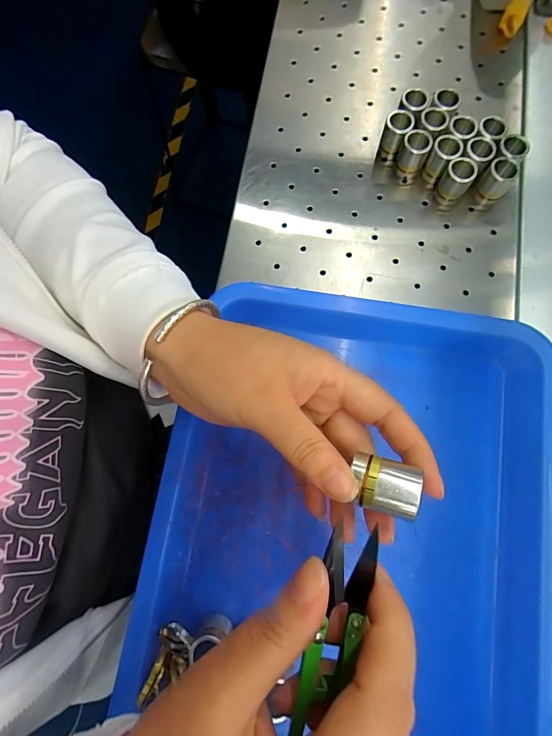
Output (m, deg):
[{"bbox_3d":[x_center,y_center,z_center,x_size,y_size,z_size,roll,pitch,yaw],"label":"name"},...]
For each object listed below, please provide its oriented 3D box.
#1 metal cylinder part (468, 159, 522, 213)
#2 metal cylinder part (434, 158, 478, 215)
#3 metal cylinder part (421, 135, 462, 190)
[{"bbox_3d":[0.181,-0.152,0.299,0.023,0.036,0.024,0,78,1],"label":"metal cylinder part"},{"bbox_3d":[0.149,-0.154,0.299,0.023,0.035,0.019,27,80,7],"label":"metal cylinder part"},{"bbox_3d":[0.139,-0.175,0.304,0.021,0.037,0.020,0,78,1],"label":"metal cylinder part"}]

